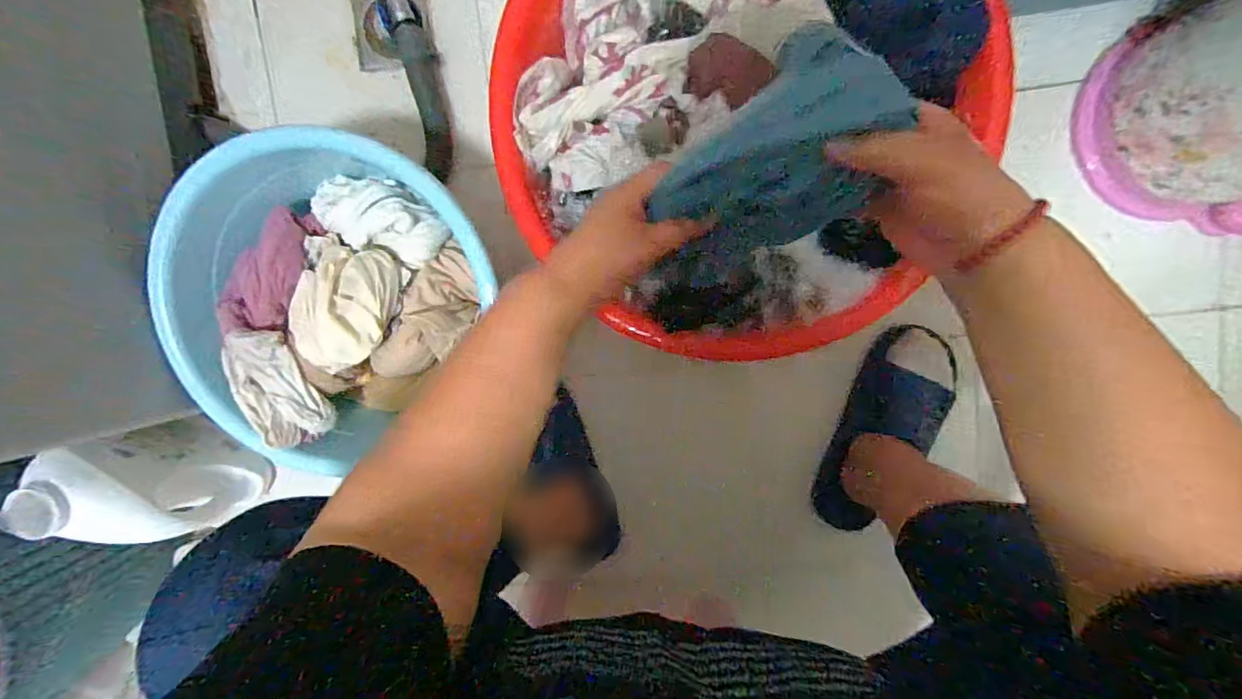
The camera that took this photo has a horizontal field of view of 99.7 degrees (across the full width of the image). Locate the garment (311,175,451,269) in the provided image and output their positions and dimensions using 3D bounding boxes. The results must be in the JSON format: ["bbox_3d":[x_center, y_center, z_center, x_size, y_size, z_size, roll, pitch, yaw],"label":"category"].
[{"bbox_3d":[-0.292,-0.158,0.609,0.169,0.058,0.086,21,98,1],"label":"garment"}]

